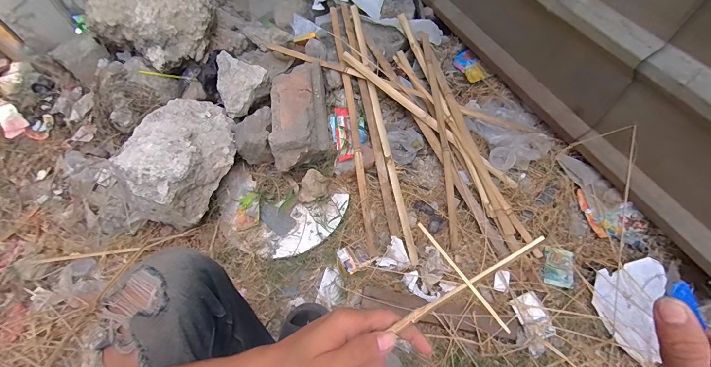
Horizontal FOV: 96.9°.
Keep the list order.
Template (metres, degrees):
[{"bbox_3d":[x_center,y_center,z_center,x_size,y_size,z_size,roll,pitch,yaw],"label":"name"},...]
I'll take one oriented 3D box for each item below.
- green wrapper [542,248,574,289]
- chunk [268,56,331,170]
[{"bbox_3d":[0.509,0.211,0.789,0.068,0.012,0.093,13,63,11],"label":"green wrapper"},{"bbox_3d":[-0.165,-0.192,0.932,0.147,0.131,0.314,-6,61,0],"label":"chunk"}]

